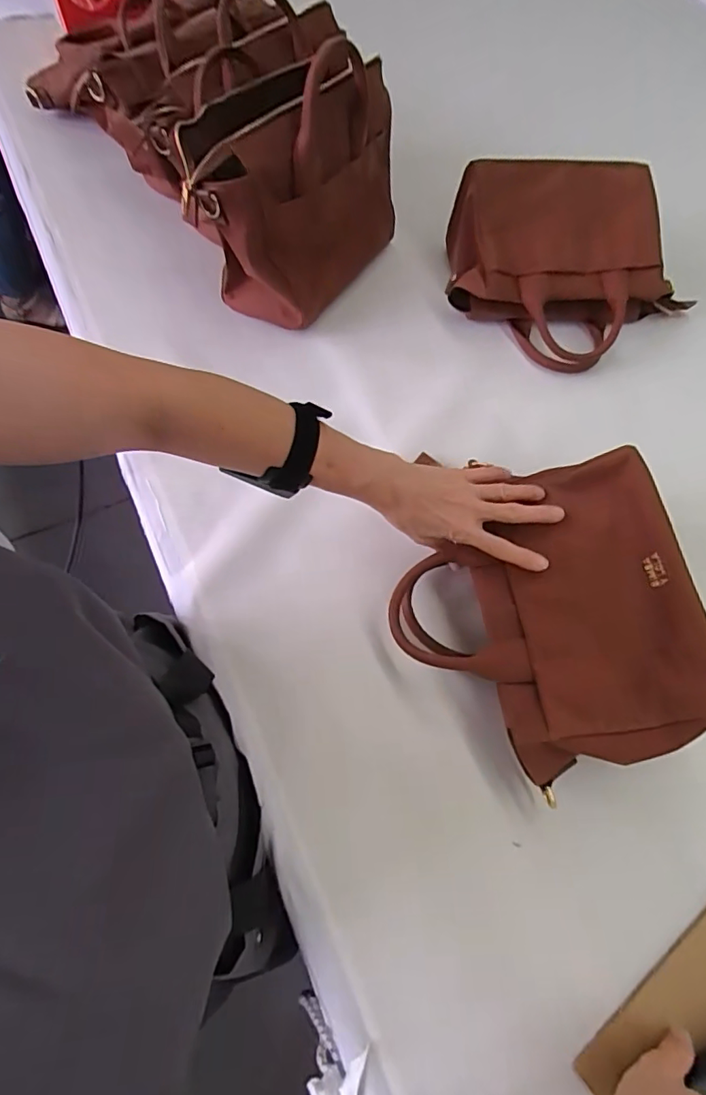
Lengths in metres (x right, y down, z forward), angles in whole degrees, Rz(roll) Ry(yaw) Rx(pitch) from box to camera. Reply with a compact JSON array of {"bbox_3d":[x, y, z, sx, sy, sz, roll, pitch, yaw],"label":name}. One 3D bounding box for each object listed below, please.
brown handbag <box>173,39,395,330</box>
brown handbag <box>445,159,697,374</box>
[{"bbox_3d":[-0.061,-0.422,0.640,0.119,0.211,0.276,23,66,8],"label":"brown handbag"},{"bbox_3d":[0.282,-0.365,0.685,0.316,0.111,0.256,6,64,0],"label":"brown handbag"}]

